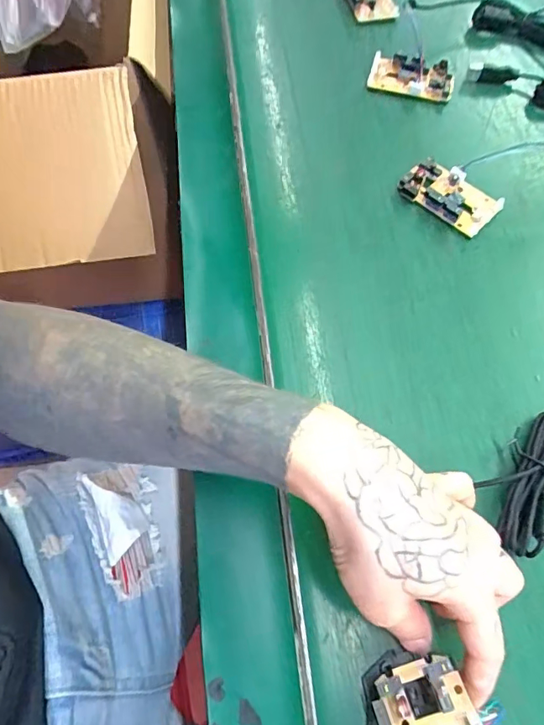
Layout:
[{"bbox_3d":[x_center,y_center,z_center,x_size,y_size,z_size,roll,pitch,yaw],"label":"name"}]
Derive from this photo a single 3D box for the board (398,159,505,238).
[{"bbox_3d":[0.147,-0.138,0.401,0.075,0.018,0.048,40,69,16],"label":"board"}]

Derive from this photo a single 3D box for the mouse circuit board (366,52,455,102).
[{"bbox_3d":[0.135,-0.275,0.467,0.079,0.016,0.051,15,65,5],"label":"mouse circuit board"}]

